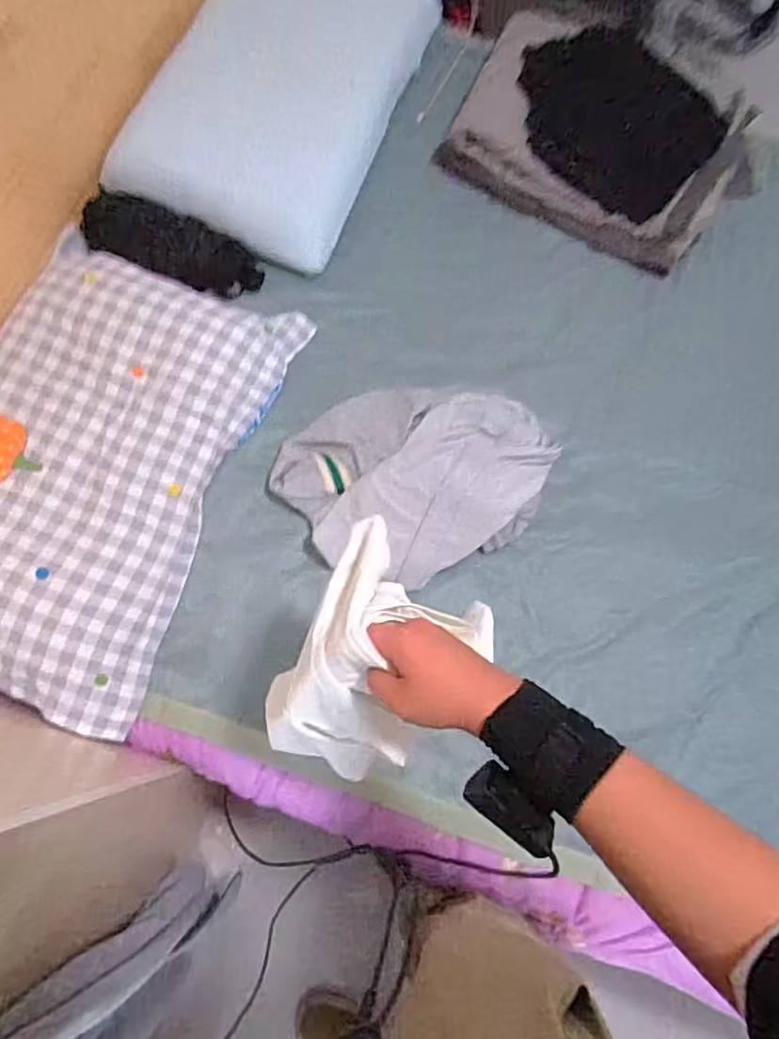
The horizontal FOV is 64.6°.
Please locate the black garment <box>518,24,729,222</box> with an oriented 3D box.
[{"bbox_3d":[0.415,-0.744,1.152,0.379,0.132,0.229,30,75,7],"label":"black garment"}]

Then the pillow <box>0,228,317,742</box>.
[{"bbox_3d":[-0.462,-0.093,0.941,0.418,0.108,0.685,19,74,4],"label":"pillow"}]

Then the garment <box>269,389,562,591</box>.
[{"bbox_3d":[0.056,-0.079,0.985,0.438,0.075,0.321,-26,76,-9],"label":"garment"}]

